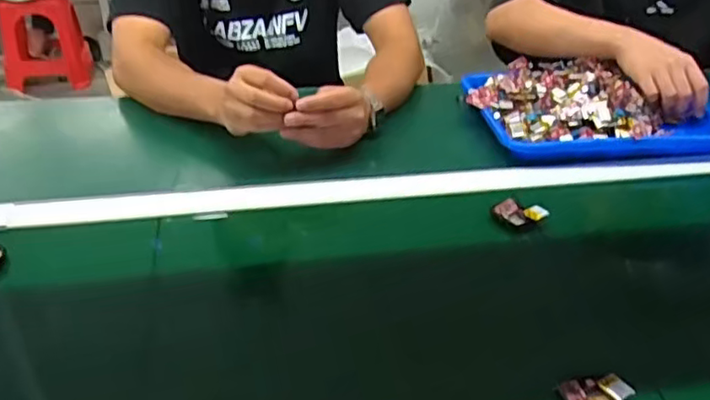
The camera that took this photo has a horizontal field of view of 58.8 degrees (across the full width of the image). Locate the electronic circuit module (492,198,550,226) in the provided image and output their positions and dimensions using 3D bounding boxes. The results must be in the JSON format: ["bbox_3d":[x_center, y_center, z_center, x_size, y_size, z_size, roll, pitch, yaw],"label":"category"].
[{"bbox_3d":[0.183,0.013,0.700,0.058,0.018,0.030,24,38,30],"label":"electronic circuit module"}]

